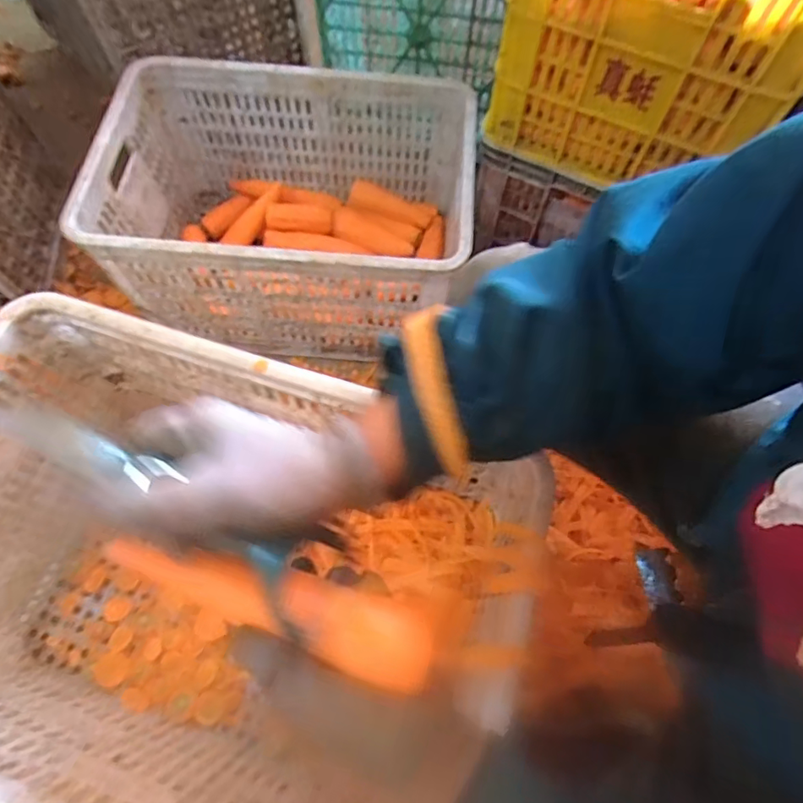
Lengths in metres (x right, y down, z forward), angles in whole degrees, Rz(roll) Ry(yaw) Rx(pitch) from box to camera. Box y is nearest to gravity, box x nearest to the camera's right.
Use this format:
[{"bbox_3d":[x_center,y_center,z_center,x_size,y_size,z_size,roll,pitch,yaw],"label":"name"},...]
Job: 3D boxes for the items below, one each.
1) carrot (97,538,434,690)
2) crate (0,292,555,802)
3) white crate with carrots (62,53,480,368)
[{"bbox_3d":[-0.064,0.101,0.258,0.162,0.039,0.034,19,70,-1],"label":"carrot"},{"bbox_3d":[-0.217,0.194,0.592,0.585,0.331,0.420,18,69,6],"label":"crate"},{"bbox_3d":[-0.171,-0.310,0.824,0.532,0.262,0.379,4,68,1],"label":"white crate with carrots"}]

